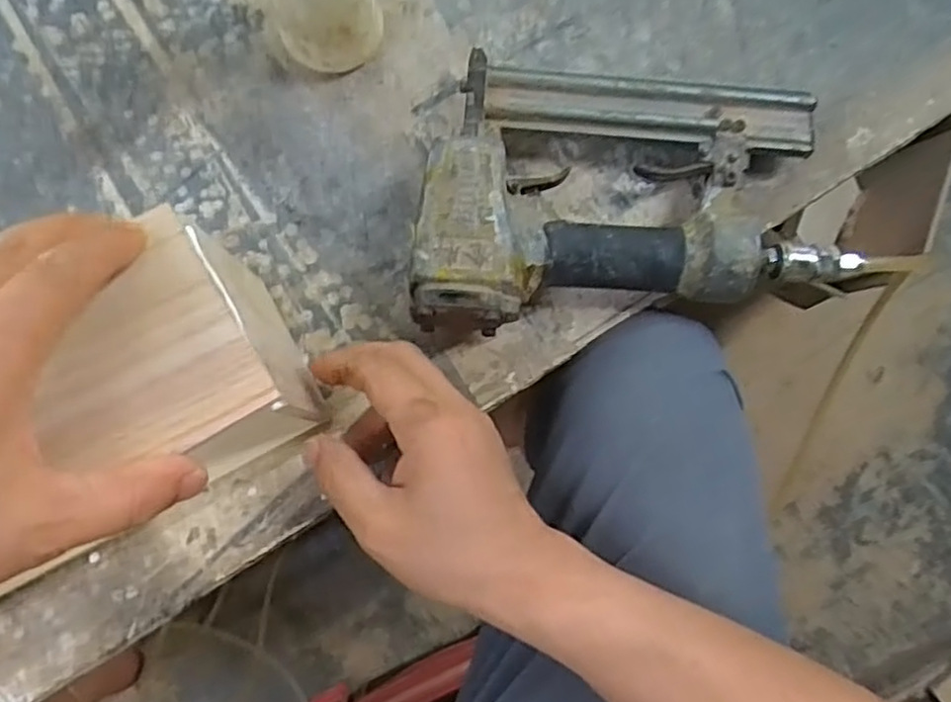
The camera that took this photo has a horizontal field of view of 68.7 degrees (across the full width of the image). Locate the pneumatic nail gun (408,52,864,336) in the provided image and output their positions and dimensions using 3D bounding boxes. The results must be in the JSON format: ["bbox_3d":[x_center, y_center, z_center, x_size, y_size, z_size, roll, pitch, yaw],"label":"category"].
[{"bbox_3d":[0.081,-0.098,0.402,0.249,0.051,0.155,-8,80,-2],"label":"pneumatic nail gun"}]

